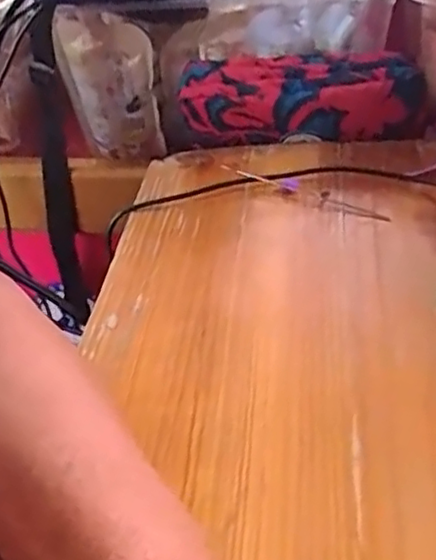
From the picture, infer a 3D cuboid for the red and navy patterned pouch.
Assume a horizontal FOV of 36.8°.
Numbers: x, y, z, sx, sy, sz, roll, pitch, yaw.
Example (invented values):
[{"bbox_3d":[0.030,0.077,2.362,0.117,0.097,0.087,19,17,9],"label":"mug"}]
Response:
[{"bbox_3d":[0.058,-0.136,0.501,0.174,0.060,0.052,-4,37,0],"label":"red and navy patterned pouch"}]

